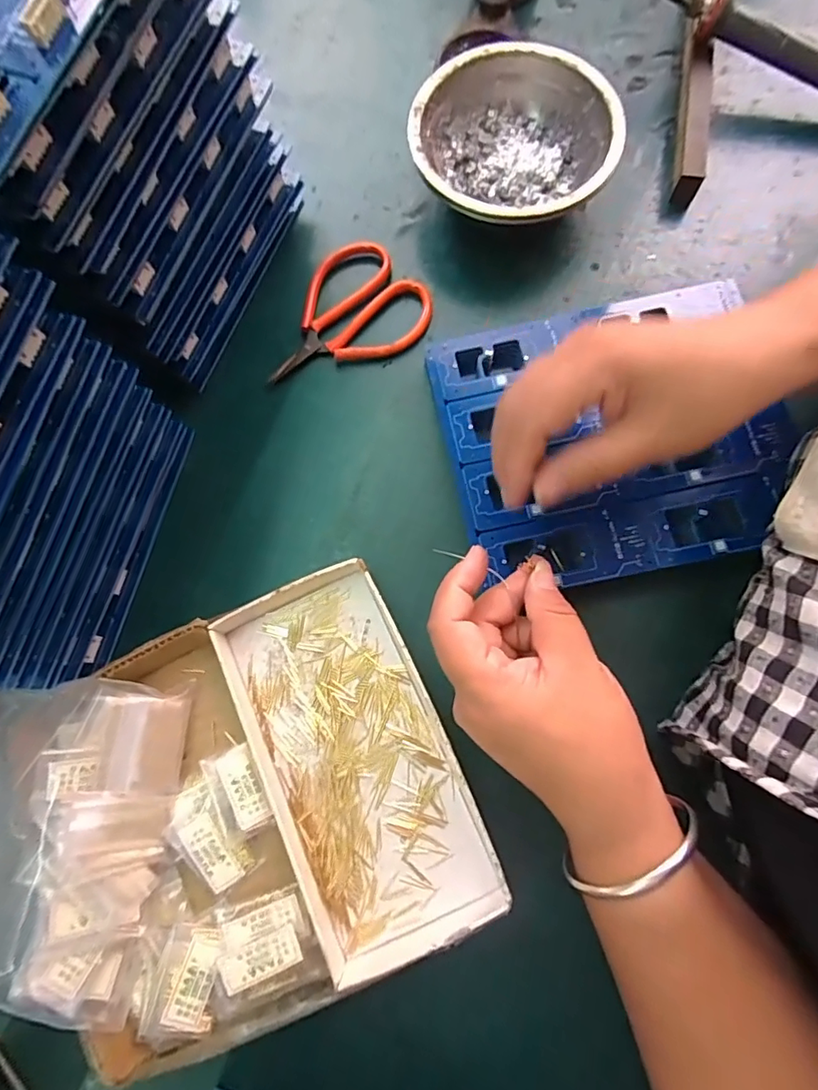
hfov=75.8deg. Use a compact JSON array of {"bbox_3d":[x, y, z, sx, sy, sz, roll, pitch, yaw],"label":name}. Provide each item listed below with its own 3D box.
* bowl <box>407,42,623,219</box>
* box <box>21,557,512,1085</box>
[{"bbox_3d":[0.066,-0.258,0.351,0.128,0.054,0.127,0,77,0],"label":"bowl"},{"bbox_3d":[-0.084,0.135,0.274,0.215,0.030,0.194,-24,78,-6],"label":"box"}]

